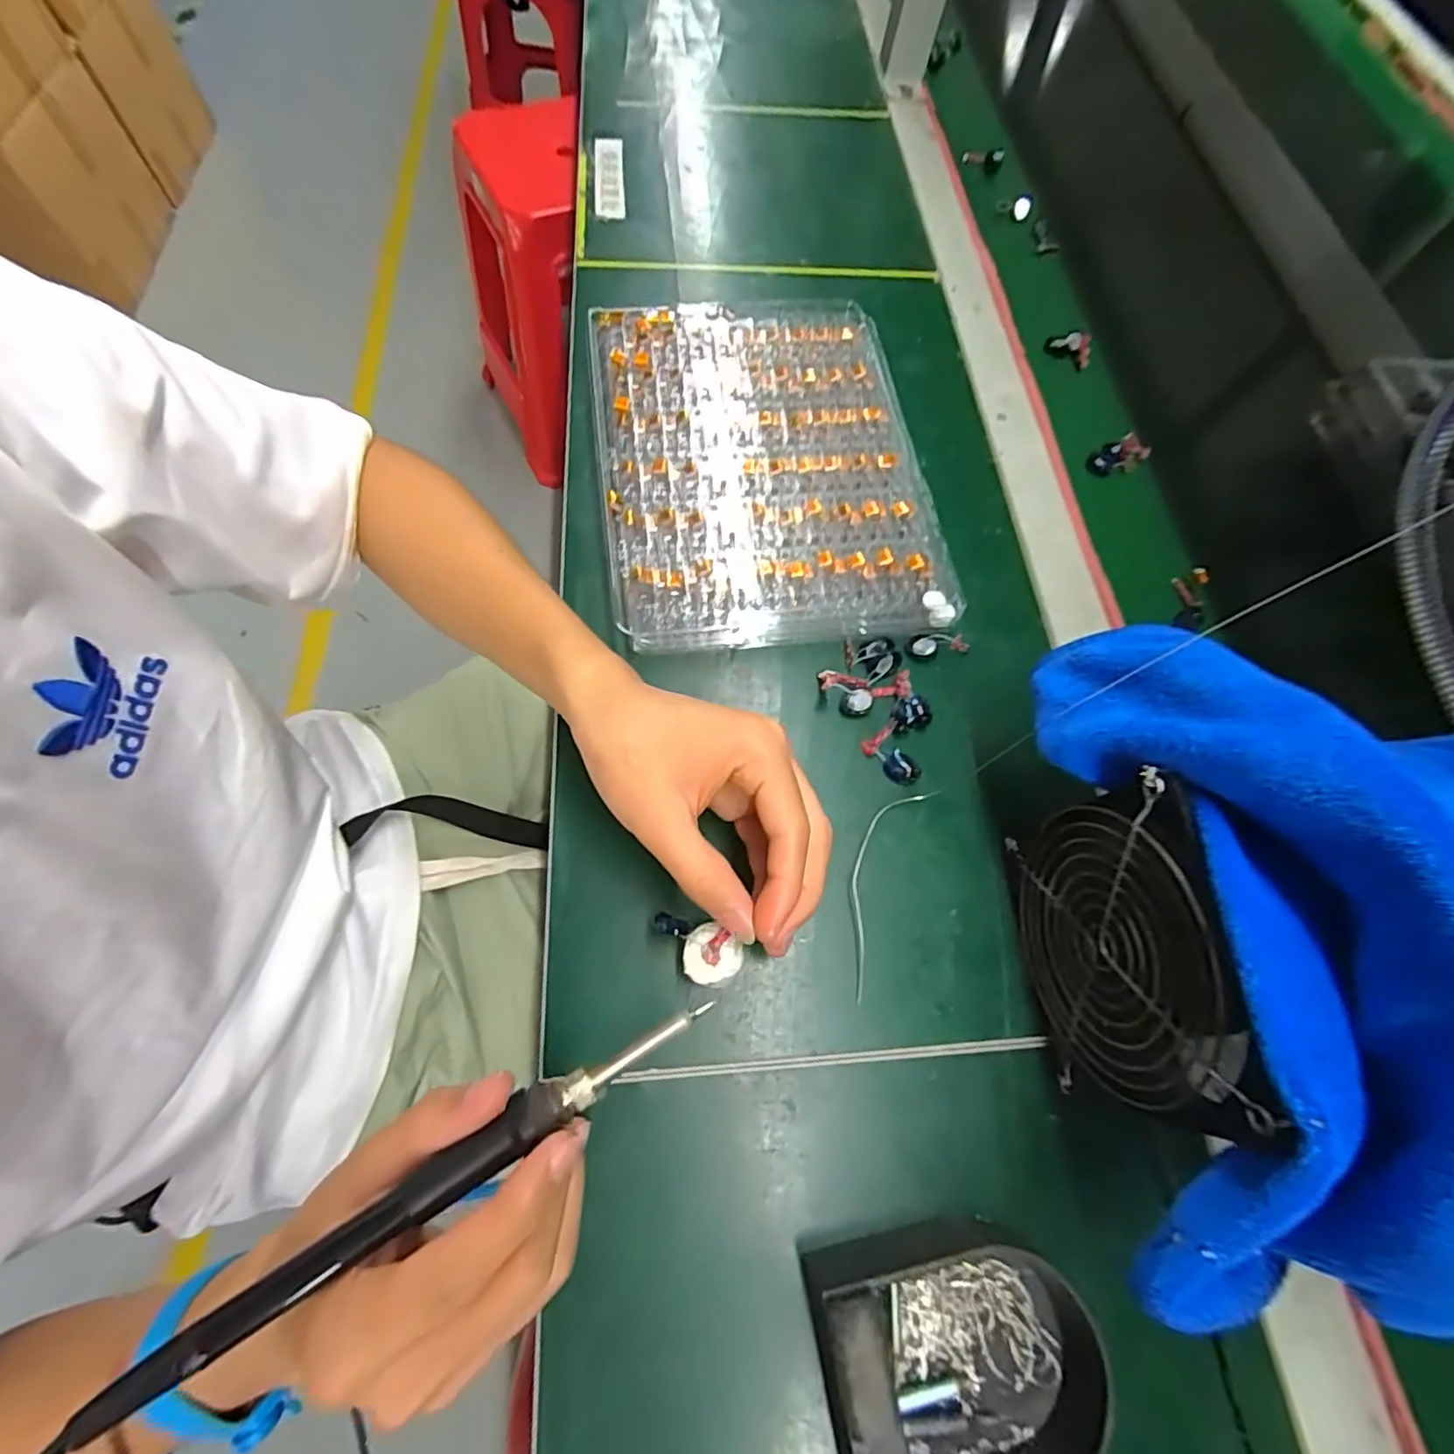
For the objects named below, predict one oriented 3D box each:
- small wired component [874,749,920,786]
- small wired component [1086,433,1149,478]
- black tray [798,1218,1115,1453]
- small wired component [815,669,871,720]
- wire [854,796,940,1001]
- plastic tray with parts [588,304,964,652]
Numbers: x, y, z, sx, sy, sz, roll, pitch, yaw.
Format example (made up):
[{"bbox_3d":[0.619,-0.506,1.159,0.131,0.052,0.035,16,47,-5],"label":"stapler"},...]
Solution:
[{"bbox_3d":[0.095,0.021,0.339,0.017,0.006,0.025,-25,73,-14],"label":"small wired component"},{"bbox_3d":[0.292,-0.201,0.457,0.056,0.012,0.022,-31,74,-16],"label":"small wired component"},{"bbox_3d":[0.089,0.240,0.230,0.107,0.037,0.088,-10,68,-7],"label":"black tray"},{"bbox_3d":[0.067,-0.021,0.351,0.033,0.013,0.021,22,68,3],"label":"small wired component"},{"bbox_3d":[0.076,0.079,0.316,0.026,0.004,0.114,25,68,5],"label":"wire"},{"bbox_3d":[0.022,-0.173,0.404,0.204,0.038,0.269,-6,69,-8],"label":"plastic tray with parts"}]

